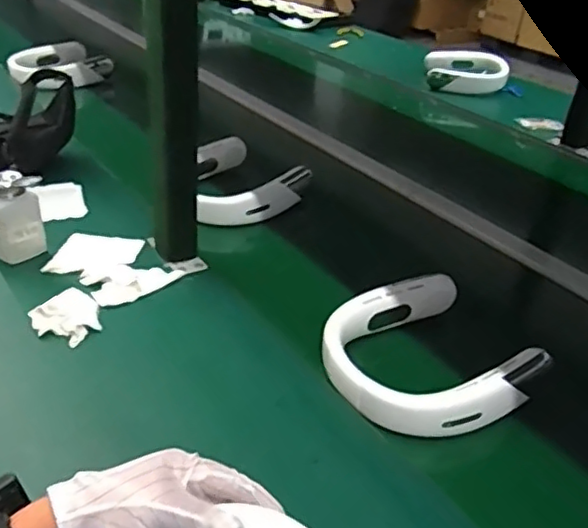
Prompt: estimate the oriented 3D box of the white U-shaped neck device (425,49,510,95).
[{"bbox_3d":[0.438,-0.495,1.602,0.206,0.064,0.197,10,32,6],"label":"white U-shaped neck device"}]

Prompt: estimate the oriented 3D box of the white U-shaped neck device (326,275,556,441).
[{"bbox_3d":[0.130,0.090,0.639,0.189,0.050,0.181,-12,36,-26],"label":"white U-shaped neck device"}]

